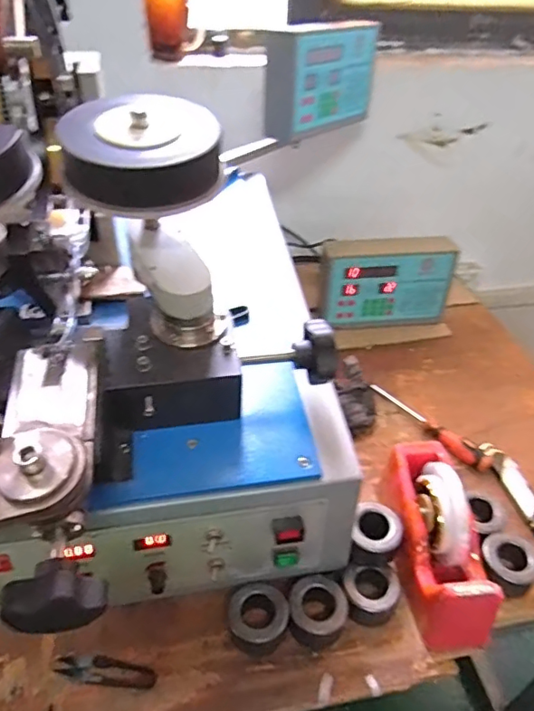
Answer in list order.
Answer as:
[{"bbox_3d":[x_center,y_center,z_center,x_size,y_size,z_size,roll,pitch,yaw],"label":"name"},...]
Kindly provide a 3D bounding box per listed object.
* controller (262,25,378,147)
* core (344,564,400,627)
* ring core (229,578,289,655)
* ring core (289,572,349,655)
[{"bbox_3d":[0.091,-0.448,0.853,0.077,0.148,0.228,27,46,26],"label":"controller"},{"bbox_3d":[0.112,0.258,0.569,0.057,0.036,0.052,1,40,-1],"label":"core"},{"bbox_3d":[-0.009,0.271,0.544,0.058,0.036,0.057,-3,40,-6],"label":"ring core"},{"bbox_3d":[0.052,0.270,0.552,0.061,0.043,0.058,1,40,-1],"label":"ring core"}]

